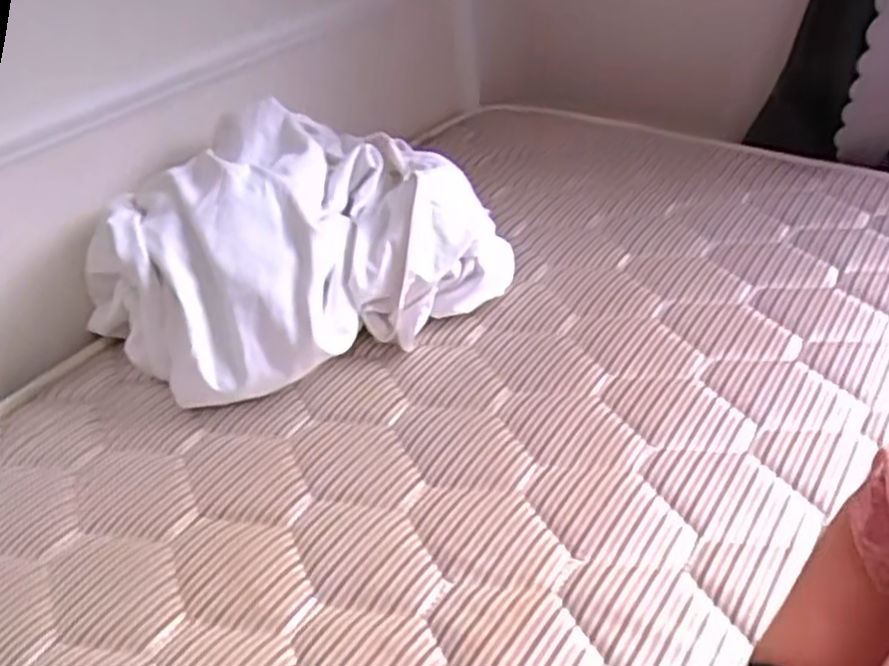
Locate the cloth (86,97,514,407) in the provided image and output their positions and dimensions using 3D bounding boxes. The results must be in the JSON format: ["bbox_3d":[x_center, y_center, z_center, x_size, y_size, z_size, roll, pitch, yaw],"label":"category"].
[{"bbox_3d":[-0.155,-0.118,0.902,0.475,0.204,0.331,-31,43,-29],"label":"cloth"}]

